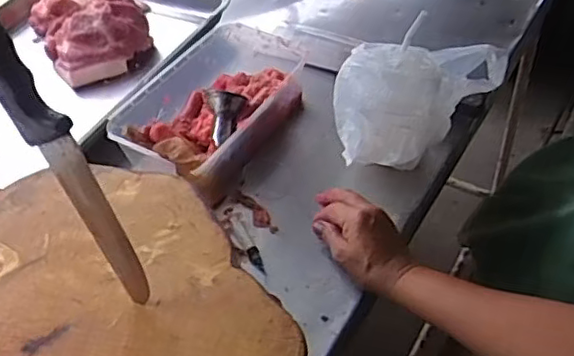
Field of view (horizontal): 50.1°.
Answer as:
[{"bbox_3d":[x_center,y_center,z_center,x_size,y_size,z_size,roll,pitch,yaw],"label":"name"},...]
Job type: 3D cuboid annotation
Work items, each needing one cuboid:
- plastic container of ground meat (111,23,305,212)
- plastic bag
[{"bbox_3d":[-0.086,-0.103,0.821,0.171,0.082,0.289,20,52,23],"label":"plastic container of ground meat"},{"bbox_3d":[0.151,-0.103,0.731,0.131,0.173,0.175,32,57,31],"label":"plastic bag"}]

